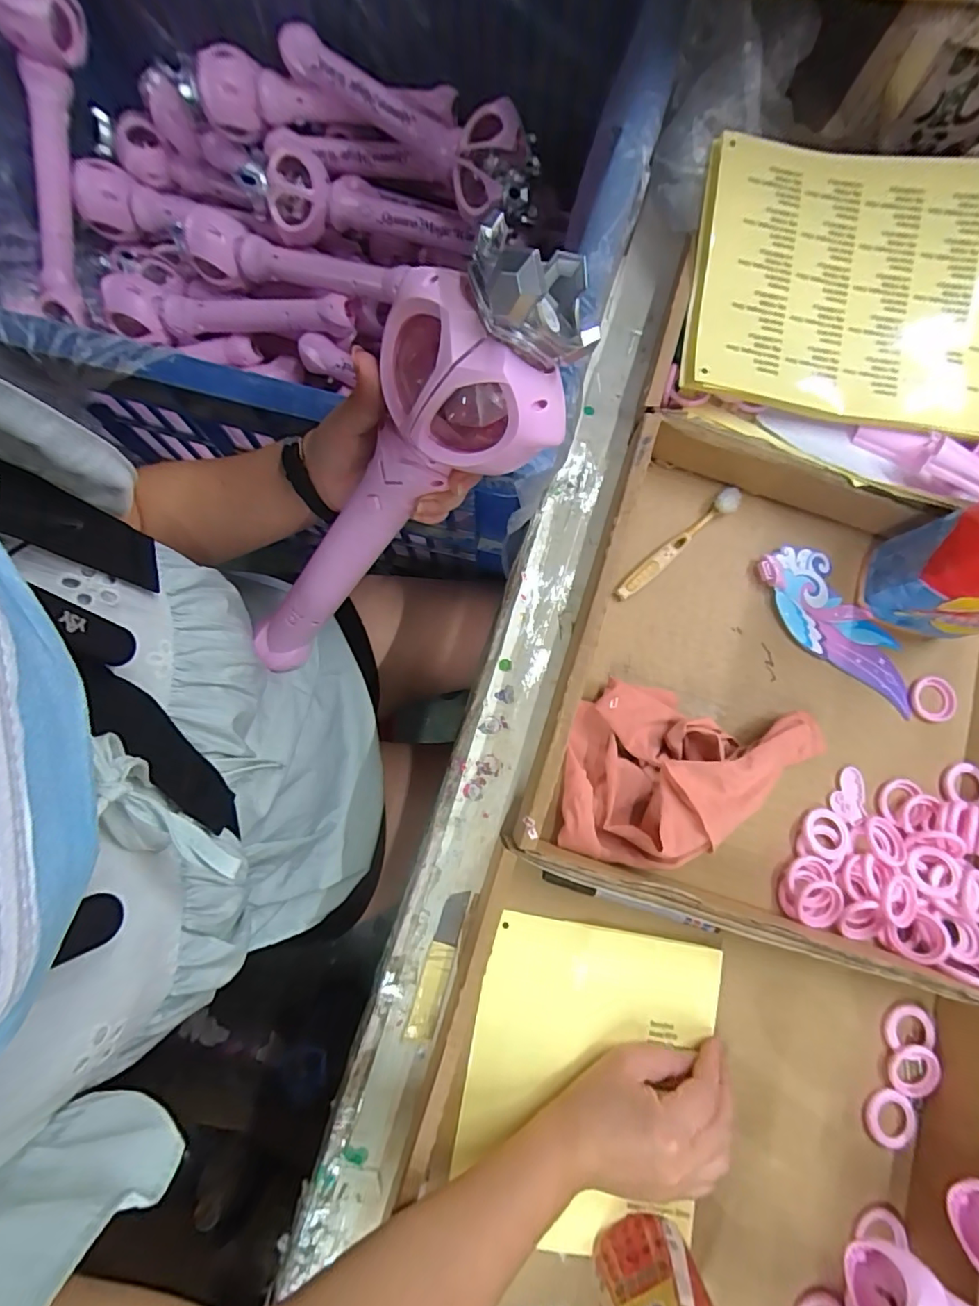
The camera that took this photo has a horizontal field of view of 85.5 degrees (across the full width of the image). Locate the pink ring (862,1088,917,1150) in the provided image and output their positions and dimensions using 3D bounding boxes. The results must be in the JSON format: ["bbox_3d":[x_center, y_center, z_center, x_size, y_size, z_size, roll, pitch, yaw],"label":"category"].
[{"bbox_3d":[0.297,0.345,0.391,0.036,0.004,0.038,0,80,-3],"label":"pink ring"}]

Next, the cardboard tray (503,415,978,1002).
[{"bbox_3d":[0.245,0.042,0.403,0.376,0.056,0.335,18,80,3],"label":"cardboard tray"}]

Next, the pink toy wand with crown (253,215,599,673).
[{"bbox_3d":[-0.071,-0.087,0.350,0.083,0.349,0.079,-18,77,-45],"label":"pink toy wand with crown"}]

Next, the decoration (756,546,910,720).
[{"bbox_3d":[0.296,-0.021,0.447,0.070,0.020,0.166,-36,84,-8],"label":"decoration"}]

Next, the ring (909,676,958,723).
[{"bbox_3d":[0.371,0.038,0.443,0.032,0.008,0.038,11,80,-1],"label":"ring"}]

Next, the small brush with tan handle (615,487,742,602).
[{"bbox_3d":[0.159,-0.092,0.445,0.141,0.013,0.018,-39,84,-8],"label":"small brush with tan handle"}]

